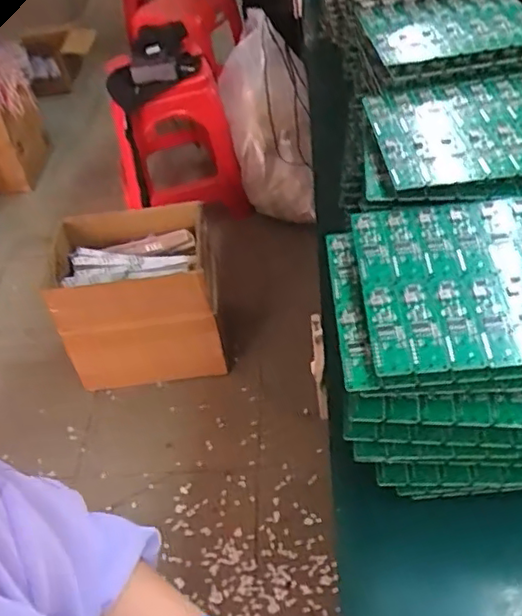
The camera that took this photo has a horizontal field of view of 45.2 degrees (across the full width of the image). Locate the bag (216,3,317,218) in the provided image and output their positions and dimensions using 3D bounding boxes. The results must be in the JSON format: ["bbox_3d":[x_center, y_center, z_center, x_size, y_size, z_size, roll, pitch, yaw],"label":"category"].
[{"bbox_3d":[0.028,-0.493,1.745,0.241,0.483,0.253,-6,44,4],"label":"bag"}]

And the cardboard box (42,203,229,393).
[{"bbox_3d":[-0.283,-0.025,1.438,0.356,0.329,0.291,-9,43,0],"label":"cardboard box"}]

